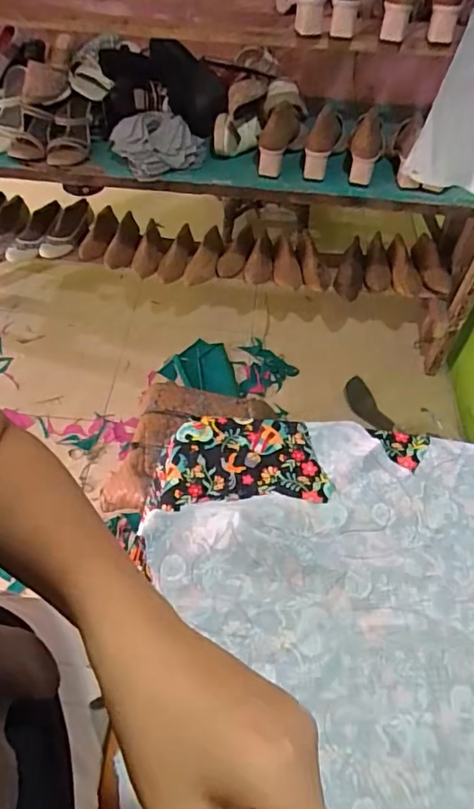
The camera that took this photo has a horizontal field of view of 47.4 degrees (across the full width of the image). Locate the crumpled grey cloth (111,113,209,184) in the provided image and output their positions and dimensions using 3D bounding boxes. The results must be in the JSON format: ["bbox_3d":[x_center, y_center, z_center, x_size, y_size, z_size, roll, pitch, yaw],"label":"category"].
[{"bbox_3d":[-0.177,-0.597,1.224,0.182,0.070,0.185,-24,58,-20],"label":"crumpled grey cloth"}]

